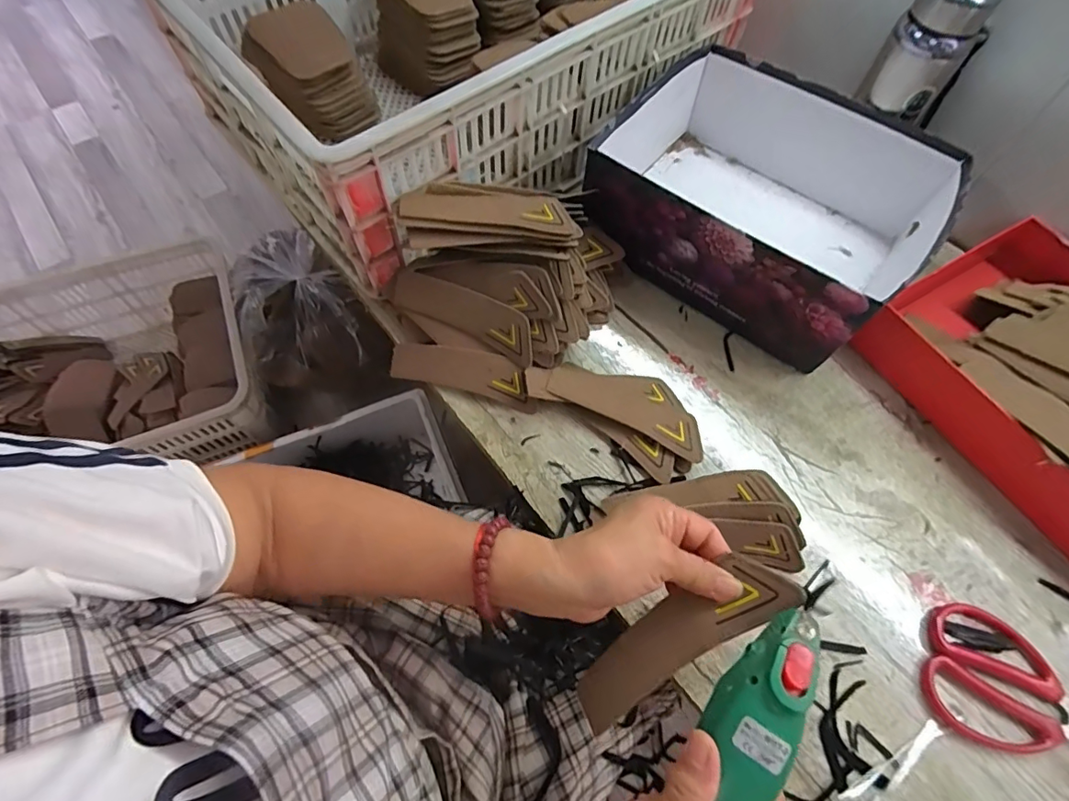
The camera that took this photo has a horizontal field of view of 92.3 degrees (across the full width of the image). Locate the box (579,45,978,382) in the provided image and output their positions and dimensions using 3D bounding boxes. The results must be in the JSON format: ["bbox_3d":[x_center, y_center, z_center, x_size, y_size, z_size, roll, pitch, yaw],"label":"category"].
[{"bbox_3d":[0.254,-0.220,0.571,0.330,0.120,0.293,35,64,15],"label":"box"}]

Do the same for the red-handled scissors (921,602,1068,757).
[{"bbox_3d":[0.399,0.230,0.400,0.182,0.008,0.099,17,61,5],"label":"red-handled scissors"}]

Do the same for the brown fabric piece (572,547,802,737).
[{"bbox_3d":[0.087,0.147,0.318,0.151,0.005,0.041,-40,49,12],"label":"brown fabric piece"}]

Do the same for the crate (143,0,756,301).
[{"bbox_3d":[-0.076,-0.476,0.636,0.636,0.184,0.458,-38,70,-22],"label":"crate"}]

